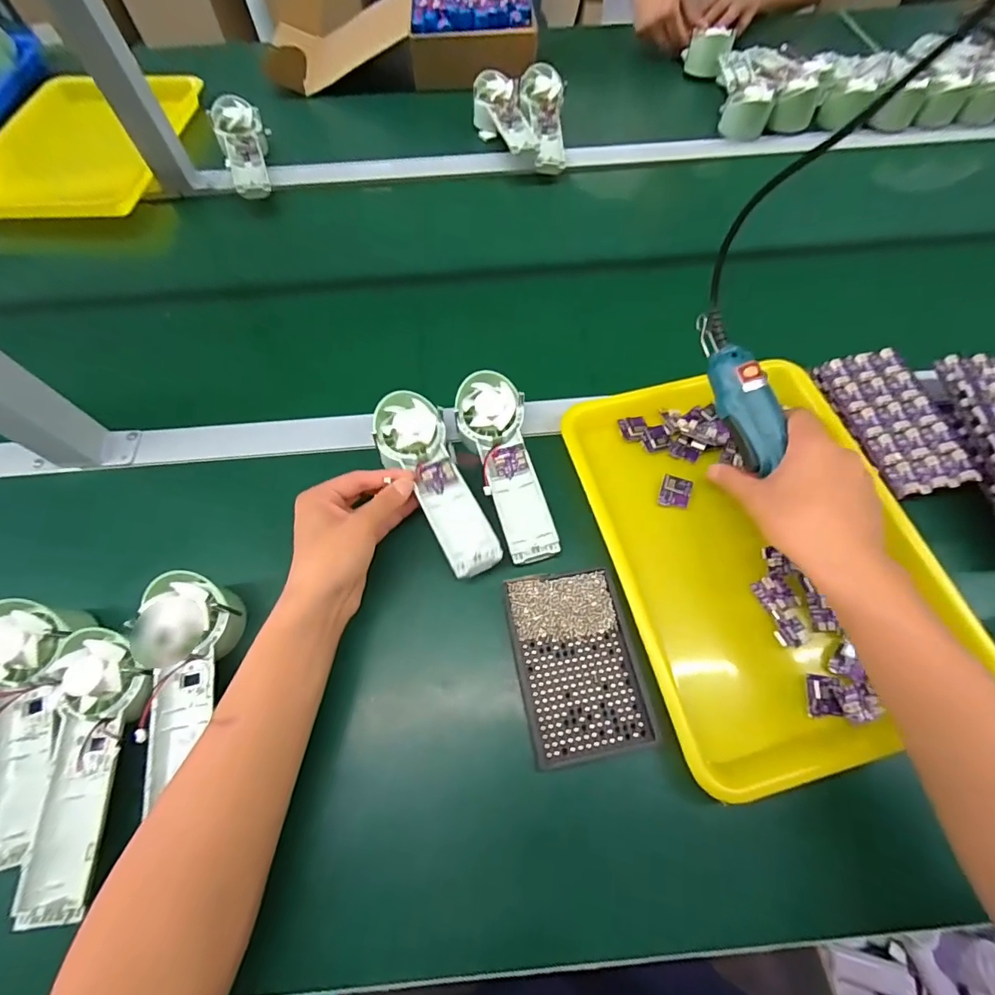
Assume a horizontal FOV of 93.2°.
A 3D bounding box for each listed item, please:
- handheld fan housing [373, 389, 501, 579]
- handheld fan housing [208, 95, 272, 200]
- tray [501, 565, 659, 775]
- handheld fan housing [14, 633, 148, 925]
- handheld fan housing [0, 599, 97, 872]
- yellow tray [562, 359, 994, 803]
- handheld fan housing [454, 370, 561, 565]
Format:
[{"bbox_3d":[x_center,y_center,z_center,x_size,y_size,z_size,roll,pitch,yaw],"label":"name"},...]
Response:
[{"bbox_3d":[-0.052,-0.013,0.409,0.061,0.032,0.173,-26,74,-11],"label":"handheld fan housing"},{"bbox_3d":[-0.343,-0.476,0.638,0.069,0.040,0.169,-21,66,-8],"label":"handheld fan housing"},{"bbox_3d":[0.062,0.126,0.365,0.089,0.017,0.134,-9,65,-3],"label":"tray"},{"bbox_3d":[-0.289,0.186,0.329,0.070,0.039,0.178,-7,64,-2],"label":"handheld fan housing"},{"bbox_3d":[-0.344,0.165,0.345,0.060,0.034,0.172,-5,79,-1],"label":"handheld fan housing"},{"bbox_3d":[0.221,0.038,0.411,0.255,0.051,0.339,-13,65,-5],"label":"yellow tray"},{"bbox_3d":[0.009,-0.029,0.428,0.062,0.030,0.178,-17,77,-6],"label":"handheld fan housing"}]

